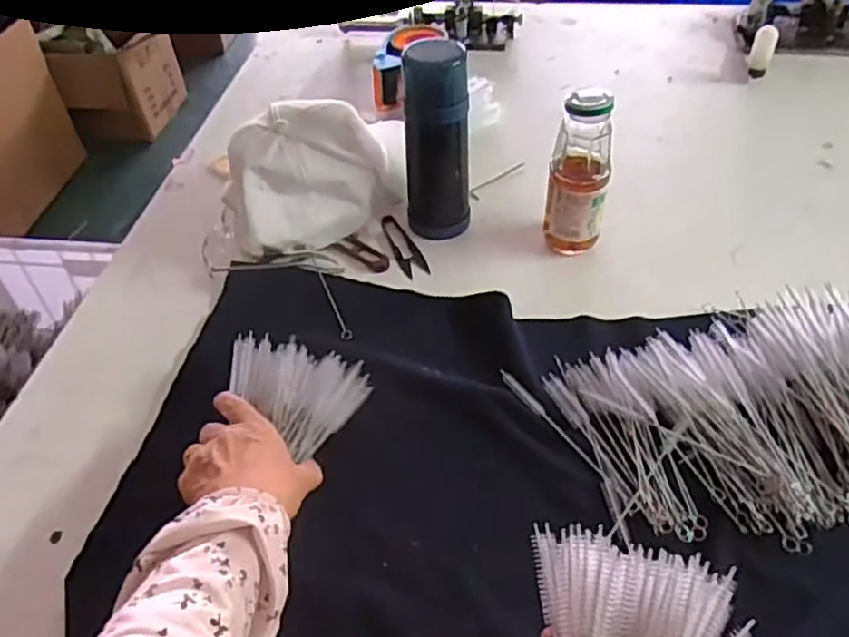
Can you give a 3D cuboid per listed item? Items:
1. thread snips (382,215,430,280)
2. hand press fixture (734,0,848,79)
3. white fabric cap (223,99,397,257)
[{"bbox_3d":[-0.022,-0.080,0.756,0.030,0.010,0.098,-17,47,-12],"label":"thread snips"},{"bbox_3d":[0.588,-0.454,1.033,0.205,0.119,0.318,20,49,20],"label":"hand press fixture"},{"bbox_3d":[-0.122,-0.156,0.738,0.186,0.108,0.109,-26,52,-19],"label":"white fabric cap"}]

